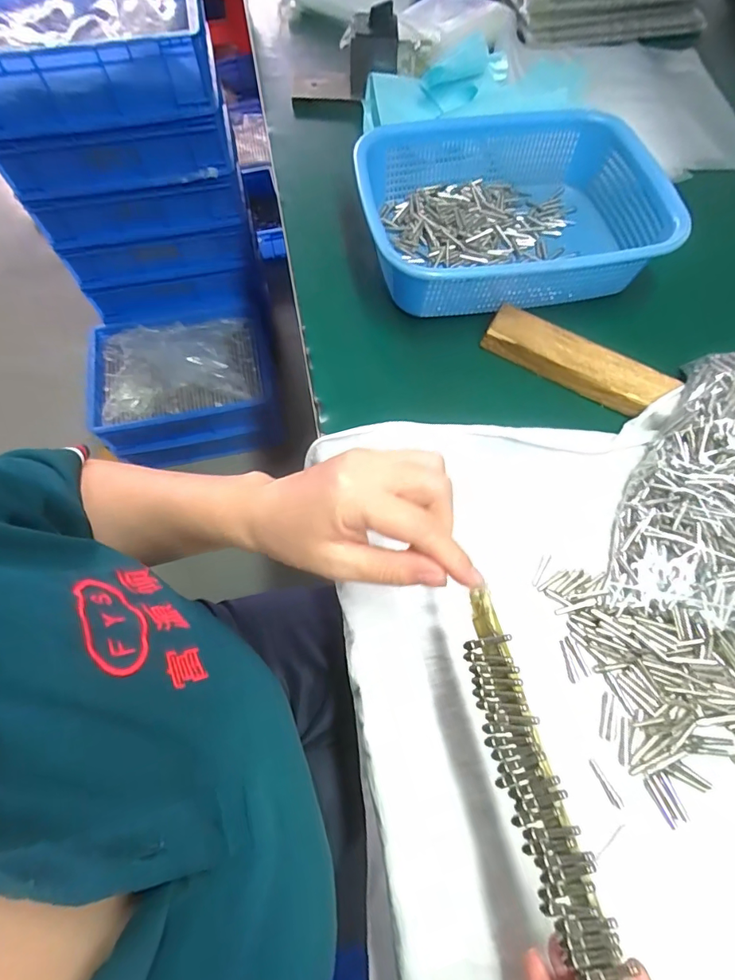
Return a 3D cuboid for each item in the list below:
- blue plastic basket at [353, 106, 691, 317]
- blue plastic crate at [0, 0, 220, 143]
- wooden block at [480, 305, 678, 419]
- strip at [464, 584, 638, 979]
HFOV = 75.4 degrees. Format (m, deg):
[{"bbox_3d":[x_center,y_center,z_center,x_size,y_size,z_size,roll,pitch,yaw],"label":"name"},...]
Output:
[{"bbox_3d":[0.139,-0.269,0.462,0.279,0.063,0.200,-11,67,-4],"label":"blue plastic basket"},{"bbox_3d":[-0.484,-0.759,0.801,0.421,0.117,0.287,-10,67,-3],"label":"blue plastic crate"},{"bbox_3d":[0.185,-0.116,0.427,0.161,0.025,0.041,26,70,11],"label":"wooden block"},{"bbox_3d":[0.081,0.145,0.232,0.007,0.033,0.186,10,55,-45],"label":"strip"}]

